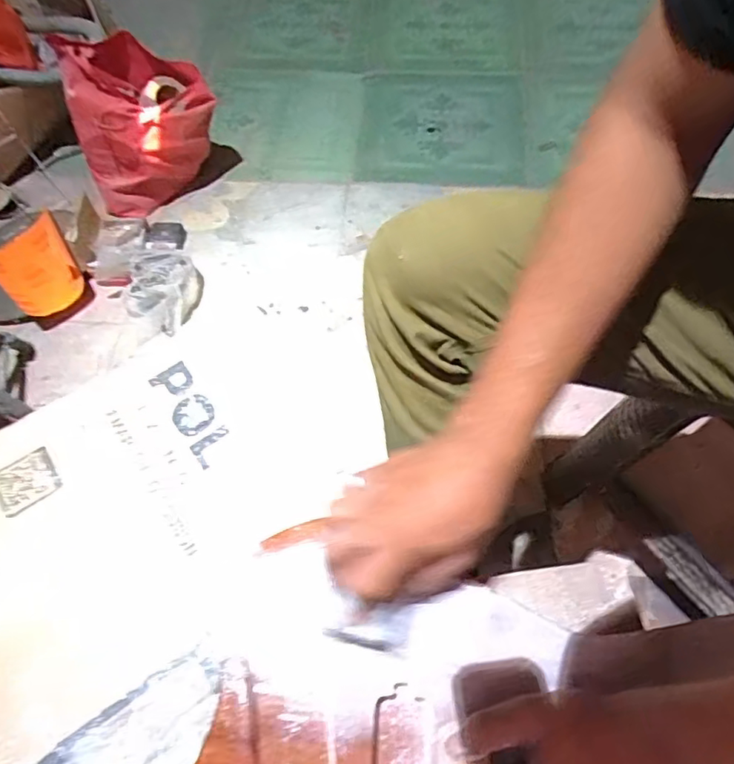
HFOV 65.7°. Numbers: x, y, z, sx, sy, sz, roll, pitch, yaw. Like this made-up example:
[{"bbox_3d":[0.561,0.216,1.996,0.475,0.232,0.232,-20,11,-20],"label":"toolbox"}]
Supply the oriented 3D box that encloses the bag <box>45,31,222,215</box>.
[{"bbox_3d":[-0.435,-0.497,1.132,0.275,0.287,0.128,-18,63,-7],"label":"bag"}]

